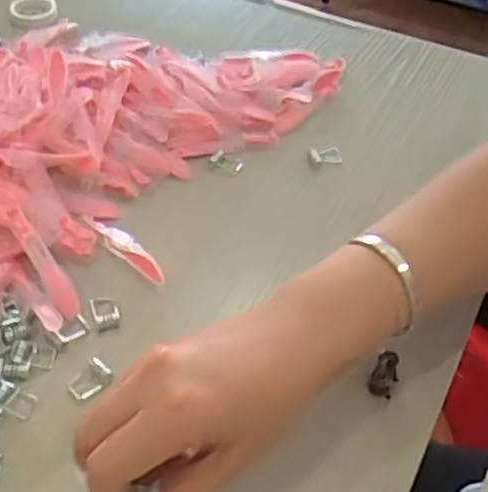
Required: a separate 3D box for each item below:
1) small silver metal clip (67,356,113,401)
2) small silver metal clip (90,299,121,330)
[{"bbox_3d":[-0.084,0.071,0.381,0.016,0.009,0.022,36,55,26],"label":"small silver metal clip"},{"bbox_3d":[-0.081,0.038,0.415,0.016,0.007,0.024,-15,50,-15],"label":"small silver metal clip"}]

